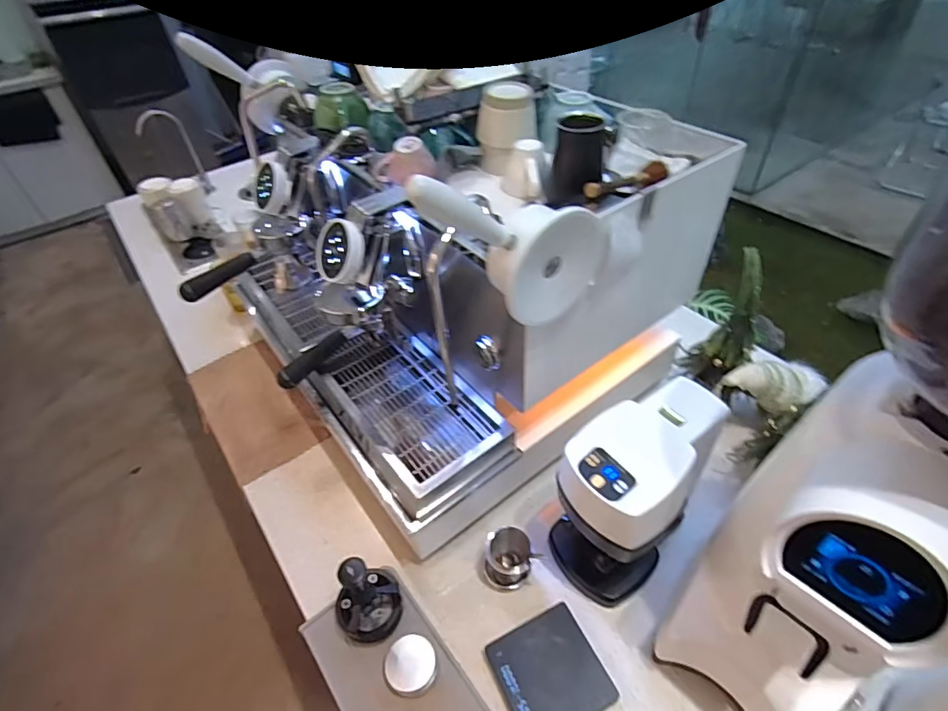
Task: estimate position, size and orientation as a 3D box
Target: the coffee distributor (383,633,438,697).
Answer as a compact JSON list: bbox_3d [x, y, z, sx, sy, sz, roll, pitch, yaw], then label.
[{"bbox_3d":[-0.082,0.392,0.629,0.065,0.028,0.069,-2,44,2],"label":"coffee distributor"}]

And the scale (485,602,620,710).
[{"bbox_3d":[0.094,0.397,0.614,0.122,0.026,0.122,-20,46,-16],"label":"scale"}]

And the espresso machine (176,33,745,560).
[{"bbox_3d":[-0.092,-0.179,0.821,0.543,0.458,0.718,-35,53,-27],"label":"espresso machine"}]

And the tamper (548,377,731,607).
[{"bbox_3d":[0.204,0.177,0.647,0.192,0.263,0.134,-31,49,-25],"label":"tamper"}]

